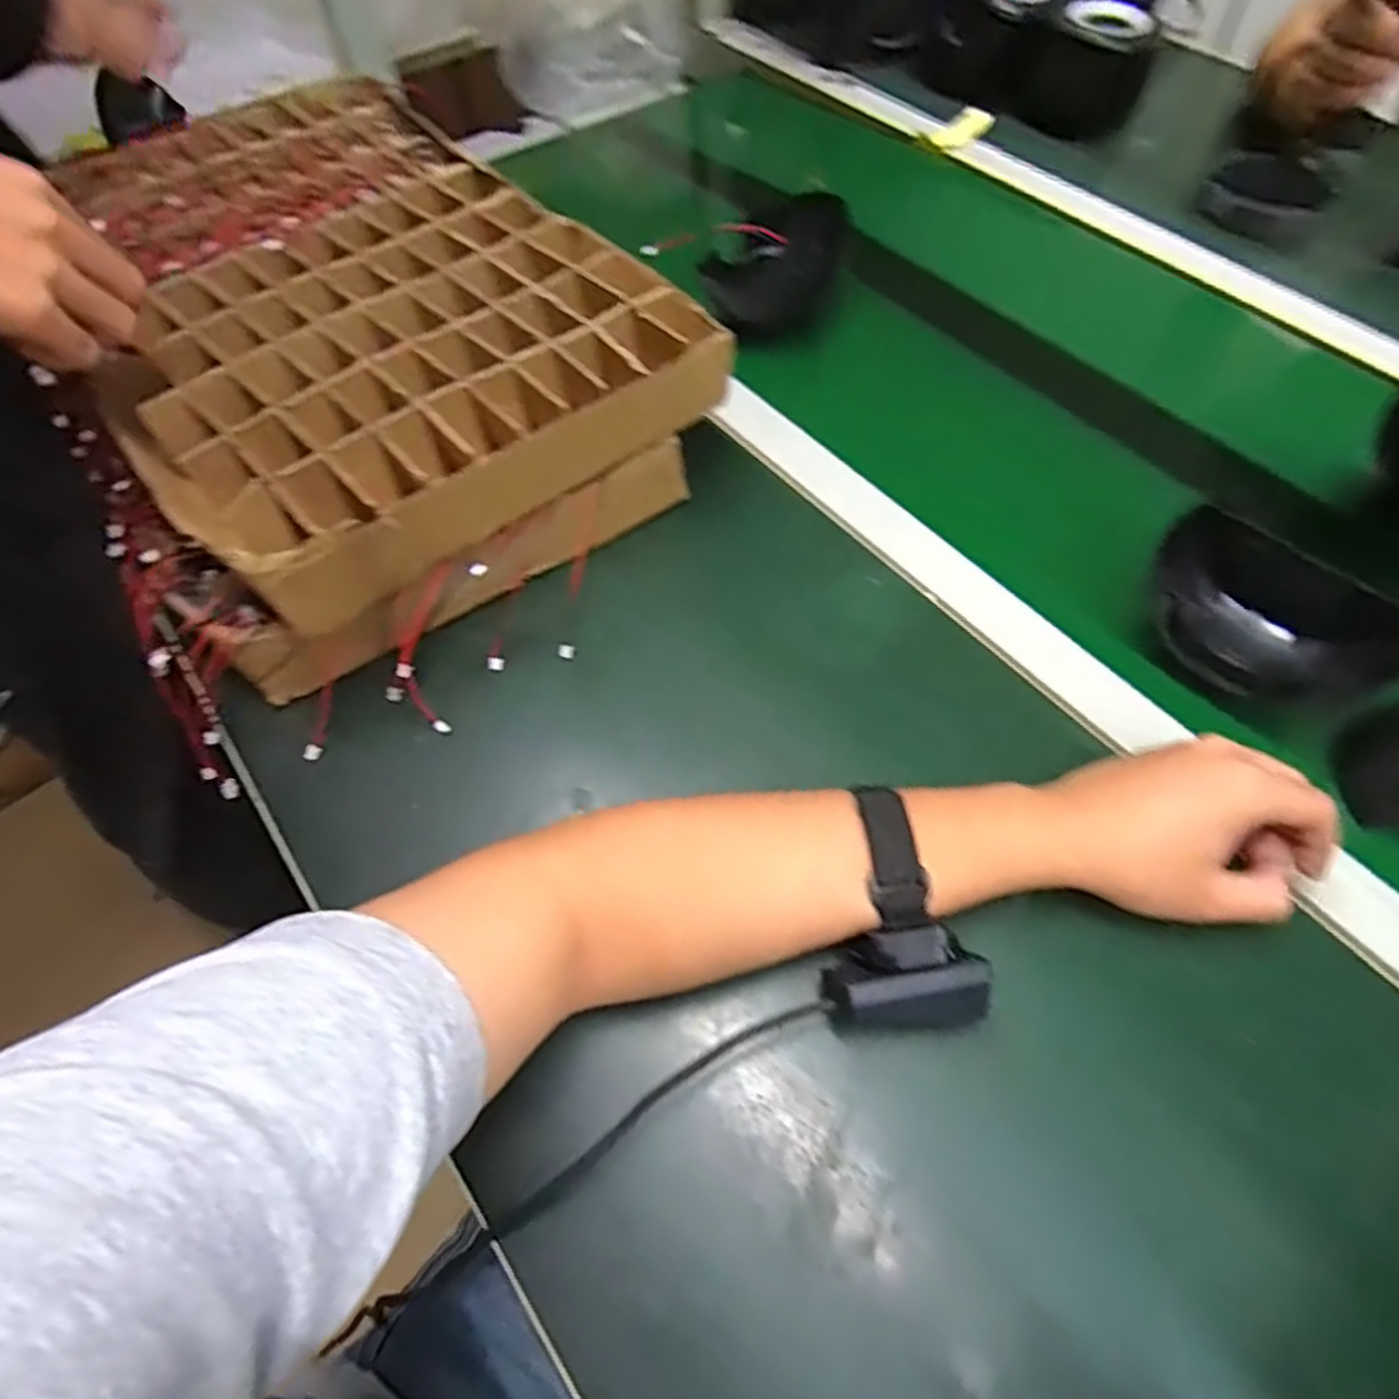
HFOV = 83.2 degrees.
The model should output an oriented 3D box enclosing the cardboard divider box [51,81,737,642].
[{"bbox_3d":[-0.233,-0.261,0.528,0.312,0.058,0.433,-35,65,-19],"label":"cardboard divider box"}]

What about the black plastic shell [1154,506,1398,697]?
[{"bbox_3d":[0.313,-0.044,0.441,0.130,0.065,0.087,36,65,20],"label":"black plastic shell"}]

